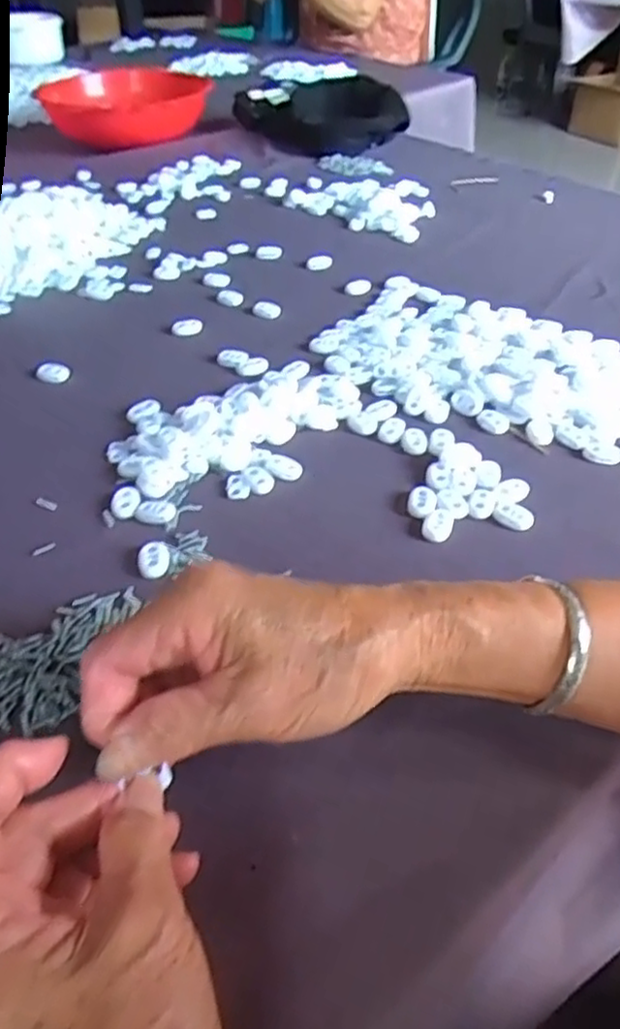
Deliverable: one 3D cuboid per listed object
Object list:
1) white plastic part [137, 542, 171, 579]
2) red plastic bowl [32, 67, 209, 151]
[{"bbox_3d":[-0.083,0.024,0.369,0.017,0.005,0.022,-13,45,-15],"label":"white plastic part"},{"bbox_3d":[-0.256,-0.571,0.968,0.209,0.055,0.209,-4,43,-6],"label":"red plastic bowl"}]

